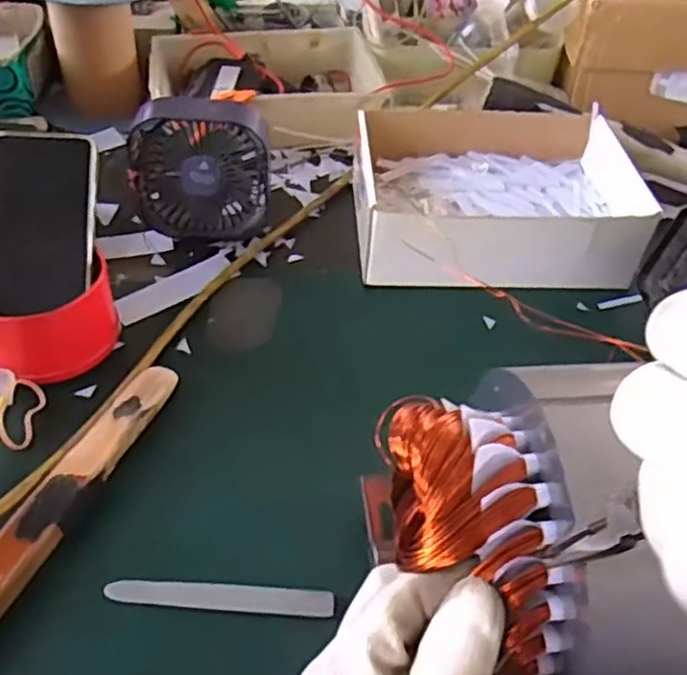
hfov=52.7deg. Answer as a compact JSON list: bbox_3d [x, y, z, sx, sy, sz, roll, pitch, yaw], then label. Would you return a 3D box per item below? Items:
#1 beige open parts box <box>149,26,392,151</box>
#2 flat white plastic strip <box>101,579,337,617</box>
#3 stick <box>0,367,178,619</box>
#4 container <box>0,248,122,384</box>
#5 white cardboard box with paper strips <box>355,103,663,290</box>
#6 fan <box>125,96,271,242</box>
[{"bbox_3d":[-0.083,-0.273,0.768,0.243,0.060,0.189,-10,48,-13],"label":"beige open parts box"},{"bbox_3d":[-0.071,0.150,0.402,0.129,0.005,0.016,3,36,4],"label":"flat white plastic strip"},{"bbox_3d":[-0.184,0.114,0.411,0.035,0.025,0.273,19,48,14],"label":"stick"},{"bbox_3d":[-0.221,-0.013,0.505,0.100,0.063,0.086,-4,47,-8],"label":"container"},{"bbox_3d":[0.137,-0.128,0.635,0.237,0.077,0.199,1,47,-4],"label":"white cardboard box with paper strips"},{"bbox_3d":[-0.123,-0.145,0.606,0.120,0.121,0.048,-1,26,-9],"label":"fan"}]

